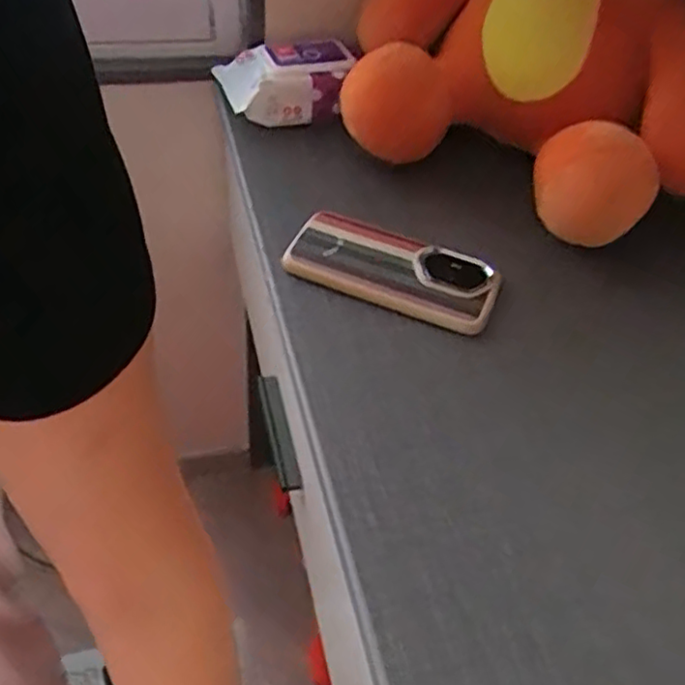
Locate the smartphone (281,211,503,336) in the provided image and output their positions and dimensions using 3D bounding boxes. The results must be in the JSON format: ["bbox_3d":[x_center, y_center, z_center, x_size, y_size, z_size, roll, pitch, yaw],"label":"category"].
[{"bbox_3d":[0.040,-0.058,0.533,0.160,0.018,0.065,20,64,9],"label":"smartphone"}]

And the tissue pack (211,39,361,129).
[{"bbox_3d":[-0.053,-0.240,0.626,0.127,0.048,0.067,-1,50,-5],"label":"tissue pack"}]

